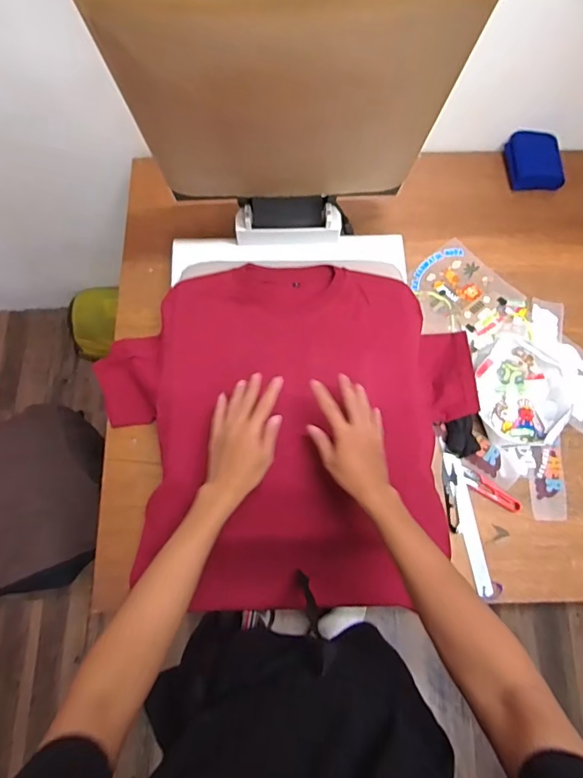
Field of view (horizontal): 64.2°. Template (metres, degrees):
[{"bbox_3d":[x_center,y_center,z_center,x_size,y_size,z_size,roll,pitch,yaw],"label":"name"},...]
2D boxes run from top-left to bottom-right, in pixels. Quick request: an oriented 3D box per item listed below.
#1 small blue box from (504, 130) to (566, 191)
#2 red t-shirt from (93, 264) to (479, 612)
[{"bbox_3d":[0.510,-0.478,0.978,0.114,0.051,0.120,-2,74,-2],"label":"small blue box"},{"bbox_3d":[-0.009,0.066,0.772,0.627,0.126,0.556,2,74,0],"label":"red t-shirt"}]

